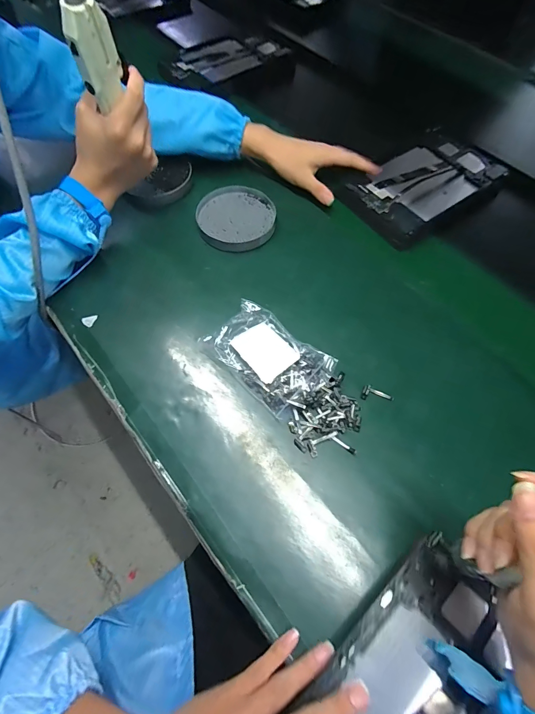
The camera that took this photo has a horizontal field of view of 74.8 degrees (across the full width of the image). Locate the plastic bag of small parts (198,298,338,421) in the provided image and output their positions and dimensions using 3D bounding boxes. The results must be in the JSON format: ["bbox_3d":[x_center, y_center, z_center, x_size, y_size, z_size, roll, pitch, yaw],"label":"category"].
[{"bbox_3d":[0.001,-0.001,0.409,0.135,0.020,0.090,39,65,18],"label":"plastic bag of small parts"}]

